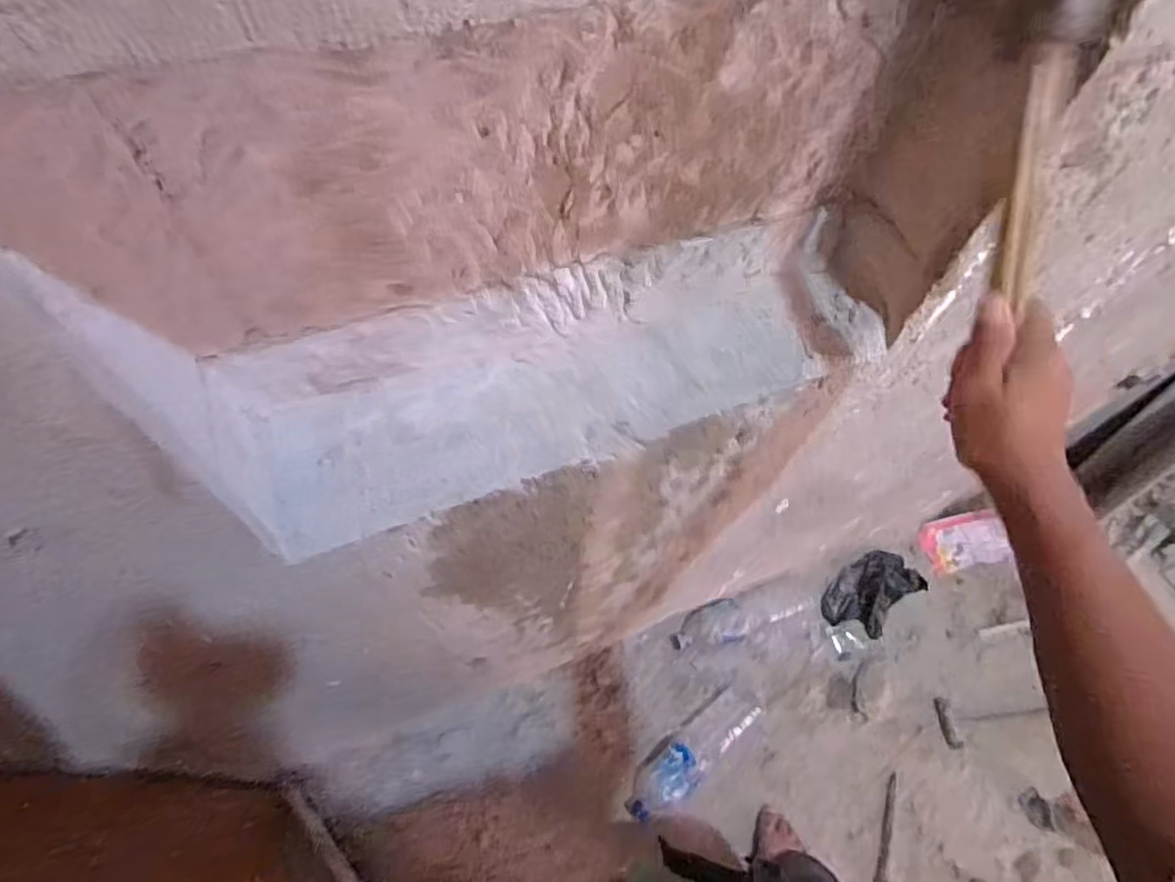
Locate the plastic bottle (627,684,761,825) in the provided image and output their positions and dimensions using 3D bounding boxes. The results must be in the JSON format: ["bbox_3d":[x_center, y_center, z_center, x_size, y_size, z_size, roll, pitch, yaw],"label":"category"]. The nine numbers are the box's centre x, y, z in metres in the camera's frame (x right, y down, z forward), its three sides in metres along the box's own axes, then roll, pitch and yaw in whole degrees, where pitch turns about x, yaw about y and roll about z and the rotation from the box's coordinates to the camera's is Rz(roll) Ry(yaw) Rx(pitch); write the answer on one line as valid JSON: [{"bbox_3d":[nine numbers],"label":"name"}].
[{"bbox_3d":[0.203,0.588,1.241,0.312,0.071,0.096,-35,69,-20],"label":"plastic bottle"}]

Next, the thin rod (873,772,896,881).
[{"bbox_3d":[0.576,0.743,1.263,0.024,0.012,0.195,18,62,6],"label":"thin rod"}]

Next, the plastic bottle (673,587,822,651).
[{"bbox_3d":[0.334,0.378,1.378,0.324,0.065,0.083,-7,63,-7],"label":"plastic bottle"}]

